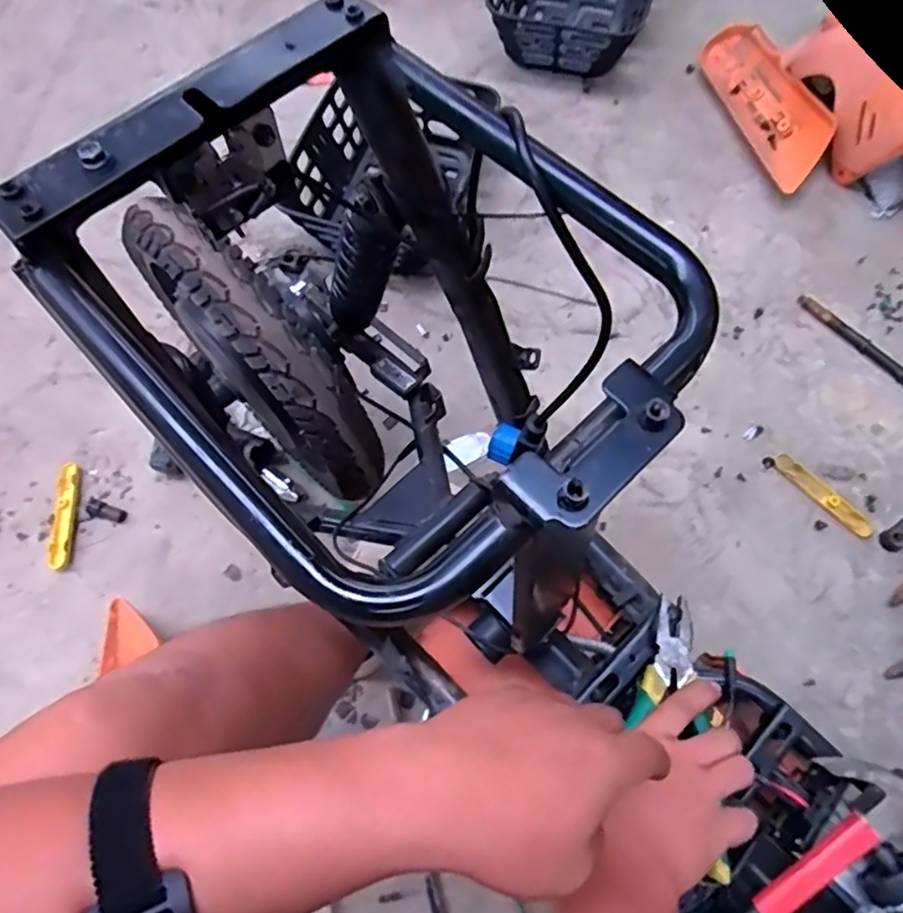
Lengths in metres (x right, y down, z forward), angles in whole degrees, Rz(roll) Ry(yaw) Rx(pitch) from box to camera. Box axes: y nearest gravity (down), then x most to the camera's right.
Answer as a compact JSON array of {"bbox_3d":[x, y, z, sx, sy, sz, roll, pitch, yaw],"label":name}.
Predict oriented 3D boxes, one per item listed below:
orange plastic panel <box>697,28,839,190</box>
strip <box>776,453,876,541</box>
[{"bbox_3d":[0.543,-0.602,1.076,0.120,0.055,0.360,-23,67,21],"label":"orange plastic panel"},{"bbox_3d":[0.510,0.054,0.861,0.028,0.006,0.150,-42,74,-12],"label":"strip"}]

